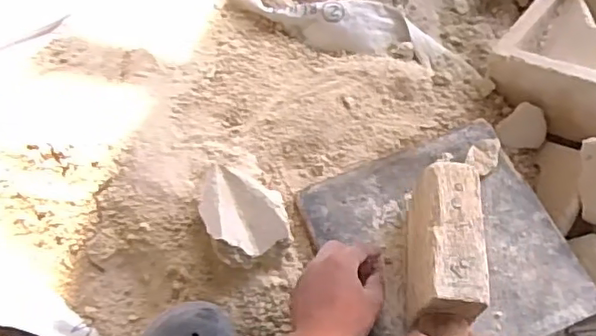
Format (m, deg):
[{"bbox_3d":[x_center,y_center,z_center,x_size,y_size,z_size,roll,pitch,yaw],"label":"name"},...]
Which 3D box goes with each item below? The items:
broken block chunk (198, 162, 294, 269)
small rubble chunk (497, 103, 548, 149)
[{"bbox_3d":[-0.057,0.048,0.637,0.084,0.061,0.104,-20,71,-7],"label":"broken block chunk"},{"bbox_3d":[0.274,-0.046,0.722,0.046,0.035,0.052,-43,75,-13],"label":"small rubble chunk"}]

